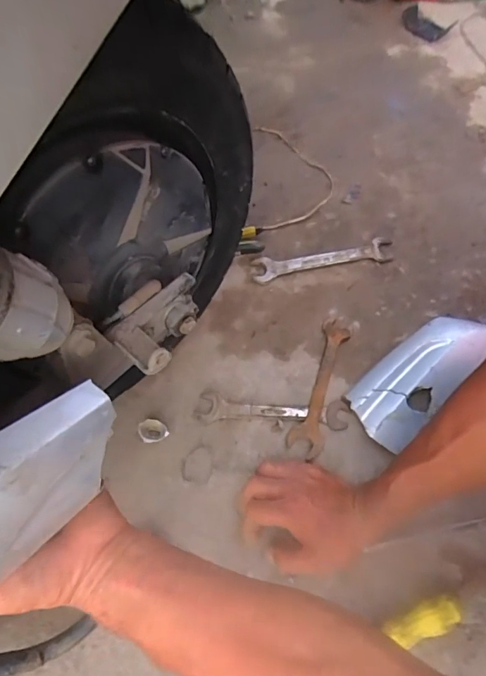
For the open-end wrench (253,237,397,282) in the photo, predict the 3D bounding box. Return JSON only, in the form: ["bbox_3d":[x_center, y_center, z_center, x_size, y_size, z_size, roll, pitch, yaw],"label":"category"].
[{"bbox_3d":[0.118,-0.118,0.665,0.205,0.009,0.037,-9,62,-2],"label":"open-end wrench"}]

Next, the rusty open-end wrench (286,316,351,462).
[{"bbox_3d":[0.103,0.059,0.570,0.042,0.016,0.193,17,64,11],"label":"rusty open-end wrench"}]

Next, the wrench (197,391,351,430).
[{"bbox_3d":[0.038,0.092,0.558,0.185,0.009,0.041,4,62,5],"label":"wrench"}]

